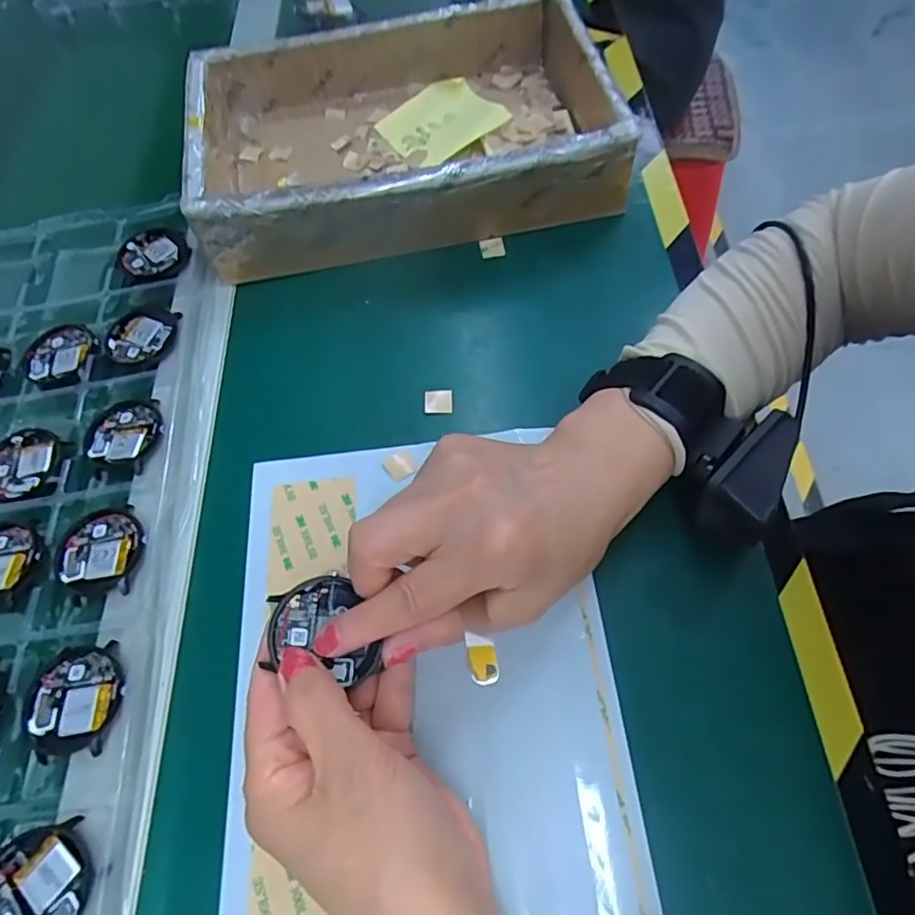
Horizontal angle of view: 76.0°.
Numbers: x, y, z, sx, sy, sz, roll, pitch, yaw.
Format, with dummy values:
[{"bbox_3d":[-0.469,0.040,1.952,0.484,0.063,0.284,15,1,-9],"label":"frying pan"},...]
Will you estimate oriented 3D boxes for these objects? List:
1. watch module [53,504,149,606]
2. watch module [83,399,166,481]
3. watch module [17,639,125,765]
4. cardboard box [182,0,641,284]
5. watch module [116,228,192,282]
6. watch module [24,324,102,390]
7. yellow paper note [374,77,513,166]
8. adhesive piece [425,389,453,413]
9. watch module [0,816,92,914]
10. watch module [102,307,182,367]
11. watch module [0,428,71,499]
[{"bbox_3d":[-0.179,0.048,0.295,0.045,0.004,0.046,-20,63,-7],"label":"watch module"},{"bbox_3d":[-0.186,-0.012,0.326,0.045,0.004,0.047,-9,62,-1],"label":"watch module"},{"bbox_3d":[-0.173,0.108,0.263,0.044,0.004,0.046,-2,62,3],"label":"watch module"},{"bbox_3d":[-0.037,-0.224,0.401,0.280,0.057,0.192,-15,63,-4],"label":"cardboard box"},{"bbox_3d":[-0.203,-0.136,0.390,0.043,0.005,0.044,28,68,17],"label":"watch module"},{"bbox_3d":[-0.245,-0.063,0.361,0.044,0.008,0.044,-37,66,-14],"label":"watch module"},{"bbox_3d":[-0.011,-0.240,0.417,0.074,0.015,0.065,-26,64,-10],"label":"yellow paper note"},{"bbox_3d":[-0.011,-0.032,0.334,0.016,0.004,0.014,-5,62,1],"label":"adhesive piece"},{"bbox_3d":[-0.167,0.170,0.228,0.043,0.006,0.043,-20,63,-6],"label":"watch module"},{"bbox_3d":[-0.196,-0.074,0.361,0.043,0.007,0.041,6,63,7],"label":"watch module"},{"bbox_3d":[-0.241,0.003,0.325,0.047,0.005,0.041,1,63,5],"label":"watch module"}]

